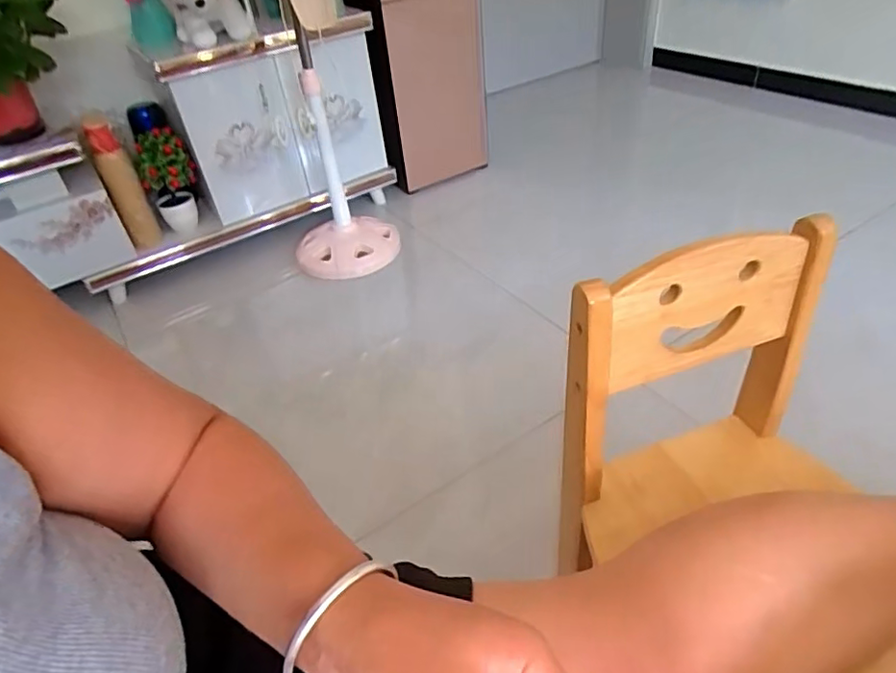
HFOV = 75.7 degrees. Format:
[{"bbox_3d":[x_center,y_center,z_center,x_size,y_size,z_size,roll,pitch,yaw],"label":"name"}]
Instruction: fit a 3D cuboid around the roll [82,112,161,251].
[{"bbox_3d":[-0.761,-0.352,1.347,0.067,0.309,0.066,-23,42,-17],"label":"roll"}]

